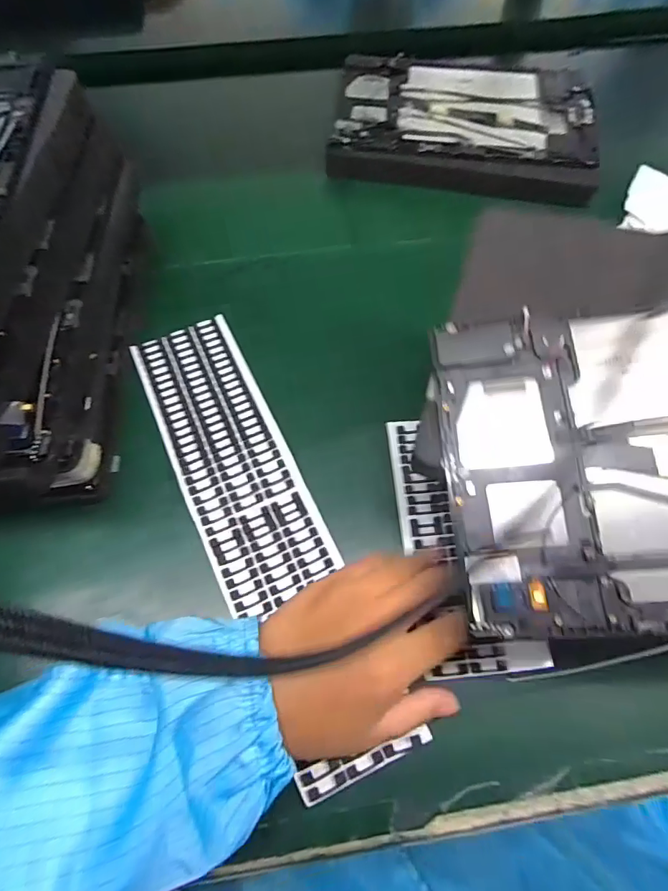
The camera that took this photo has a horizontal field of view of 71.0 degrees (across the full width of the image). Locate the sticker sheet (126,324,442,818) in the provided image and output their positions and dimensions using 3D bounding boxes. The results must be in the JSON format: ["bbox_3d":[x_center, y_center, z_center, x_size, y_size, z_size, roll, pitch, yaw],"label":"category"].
[{"bbox_3d":[-0.048,0.039,0.289,0.070,0.007,0.301,-24,68,-10],"label":"sticker sheet"}]

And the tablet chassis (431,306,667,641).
[{"bbox_3d":[0.171,0.003,0.211,0.234,0.017,0.146,-5,74,6],"label":"tablet chassis"}]

